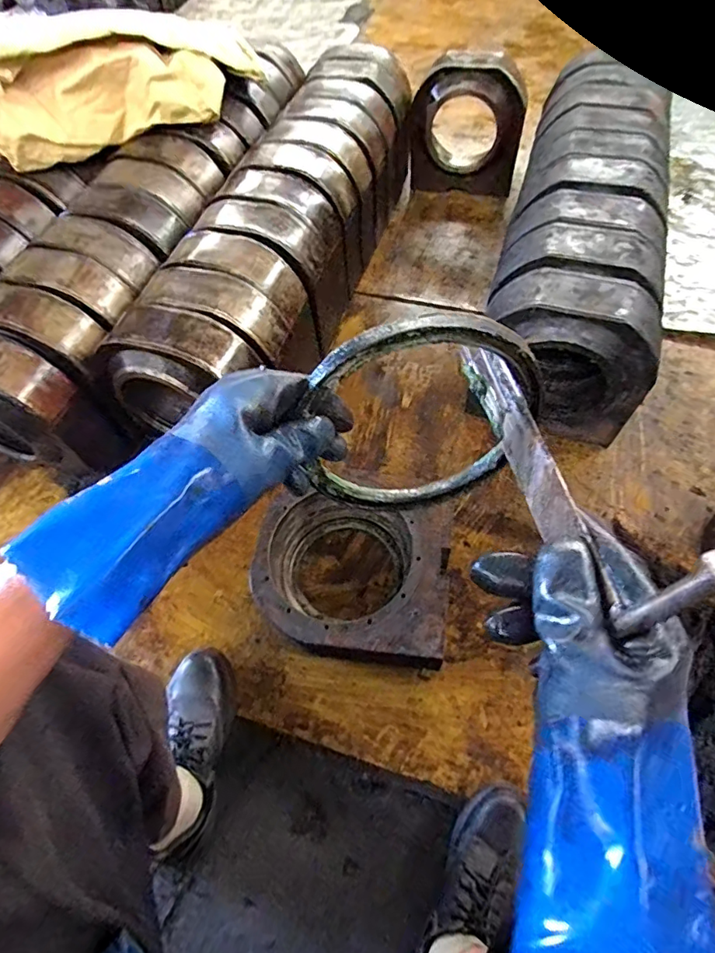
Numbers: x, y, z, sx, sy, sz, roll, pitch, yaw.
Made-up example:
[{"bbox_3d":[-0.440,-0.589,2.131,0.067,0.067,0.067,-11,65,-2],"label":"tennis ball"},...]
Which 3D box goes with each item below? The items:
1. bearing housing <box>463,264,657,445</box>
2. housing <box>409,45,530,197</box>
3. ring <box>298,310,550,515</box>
[{"bbox_3d":[0.358,-0.205,0.868,0.272,0.266,0.126,13,61,11],"label":"bearing housing"},{"bbox_3d":[0.284,-0.915,1.333,0.298,0.318,0.096,7,62,7],"label":"housing"},{"bbox_3d":[0.052,-0.038,0.399,0.169,0.208,0.023,-3,54,-8],"label":"ring"}]

